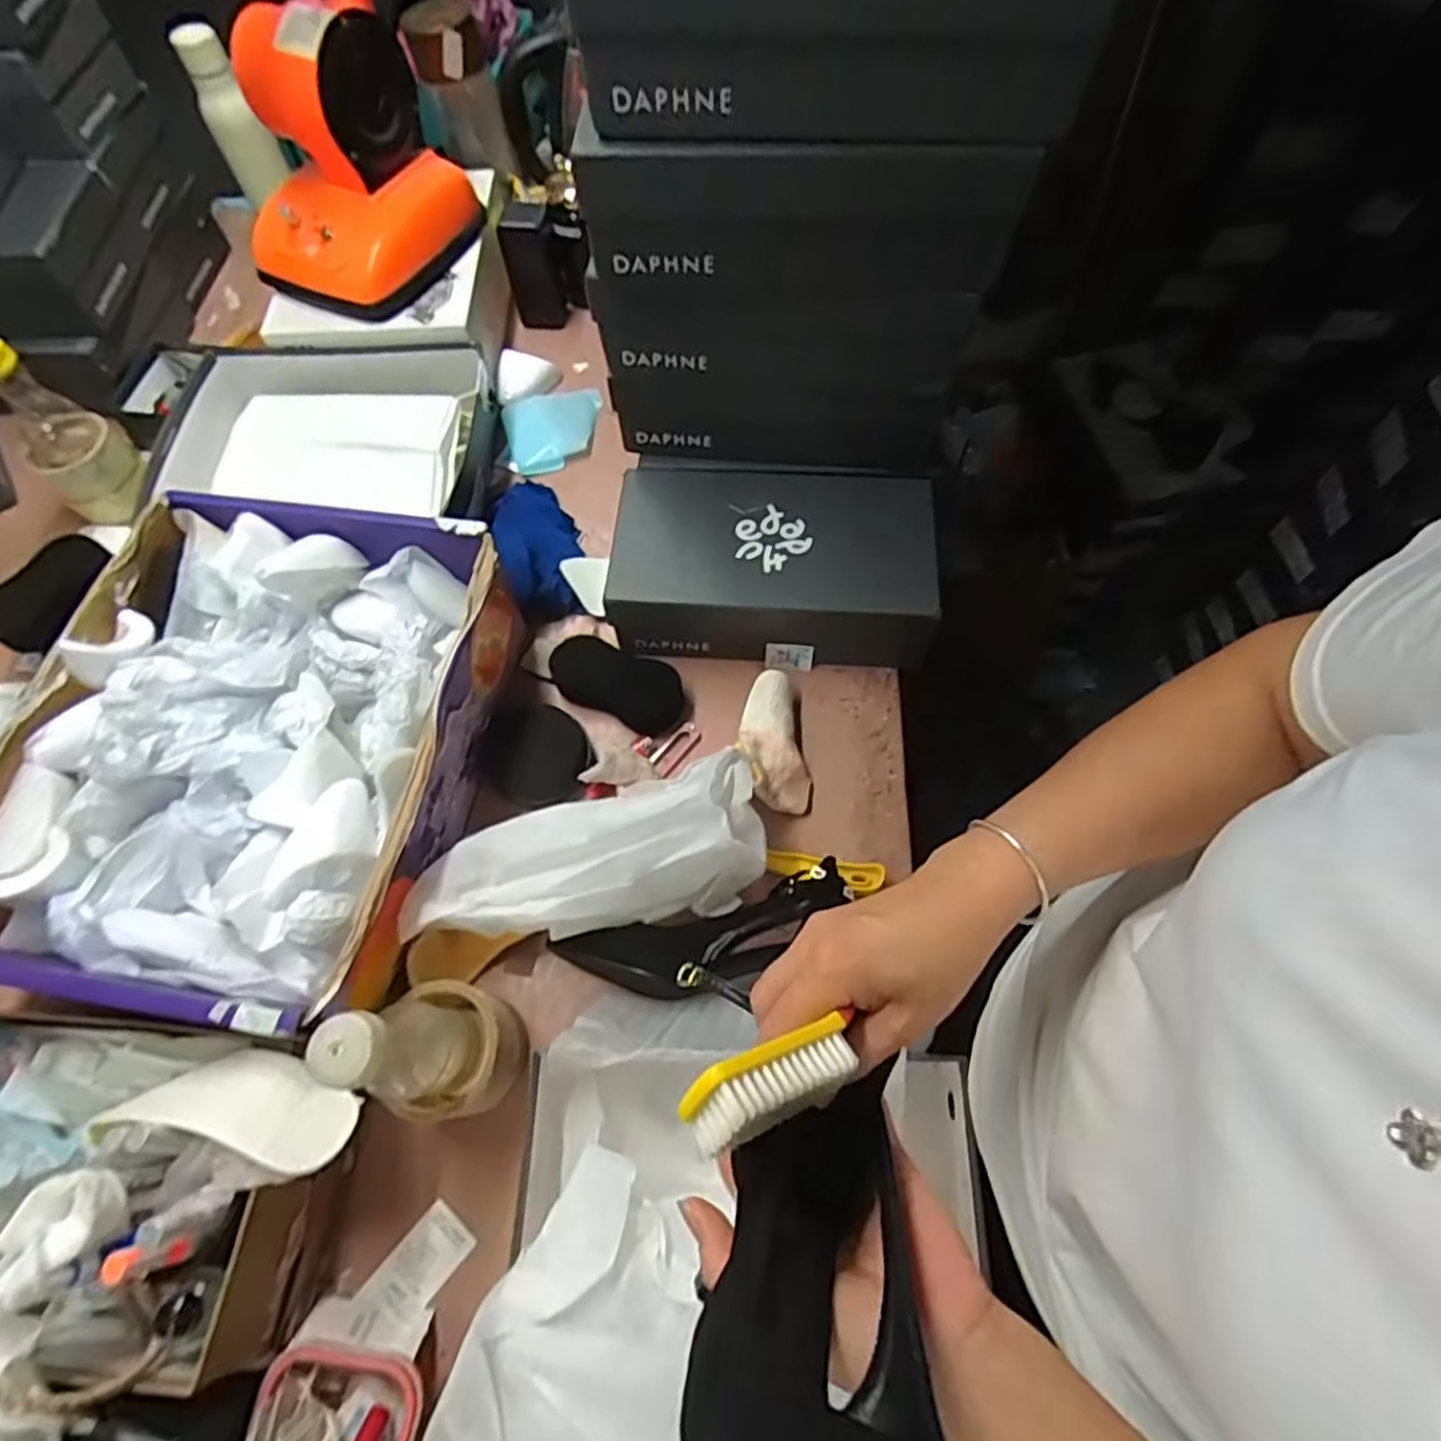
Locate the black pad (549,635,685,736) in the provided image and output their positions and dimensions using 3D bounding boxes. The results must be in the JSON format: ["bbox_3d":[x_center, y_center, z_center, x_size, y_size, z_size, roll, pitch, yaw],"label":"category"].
[{"bbox_3d":[-0.100,-0.036,0.713,0.131,0.015,0.066,20,99,5],"label":"black pad"}]

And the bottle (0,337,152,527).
[{"bbox_3d":[-0.674,-0.295,0.750,0.089,0.179,0.079,-37,69,-15],"label":"bottle"}]

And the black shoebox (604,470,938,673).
[{"bbox_3d":[0.050,-0.151,0.721,0.295,0.088,0.163,3,65,3],"label":"black shoebox"}]

